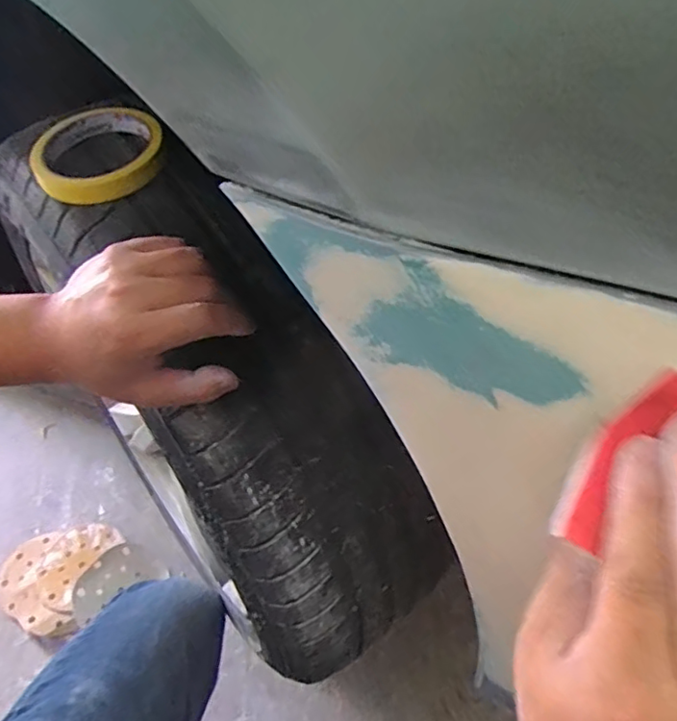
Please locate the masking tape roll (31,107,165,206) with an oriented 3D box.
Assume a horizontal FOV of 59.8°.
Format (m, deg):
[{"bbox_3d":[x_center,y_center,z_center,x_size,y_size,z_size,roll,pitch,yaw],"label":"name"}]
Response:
[{"bbox_3d":[-0.175,-0.152,0.431,0.091,0.027,0.091,-2,49,2],"label":"masking tape roll"}]

